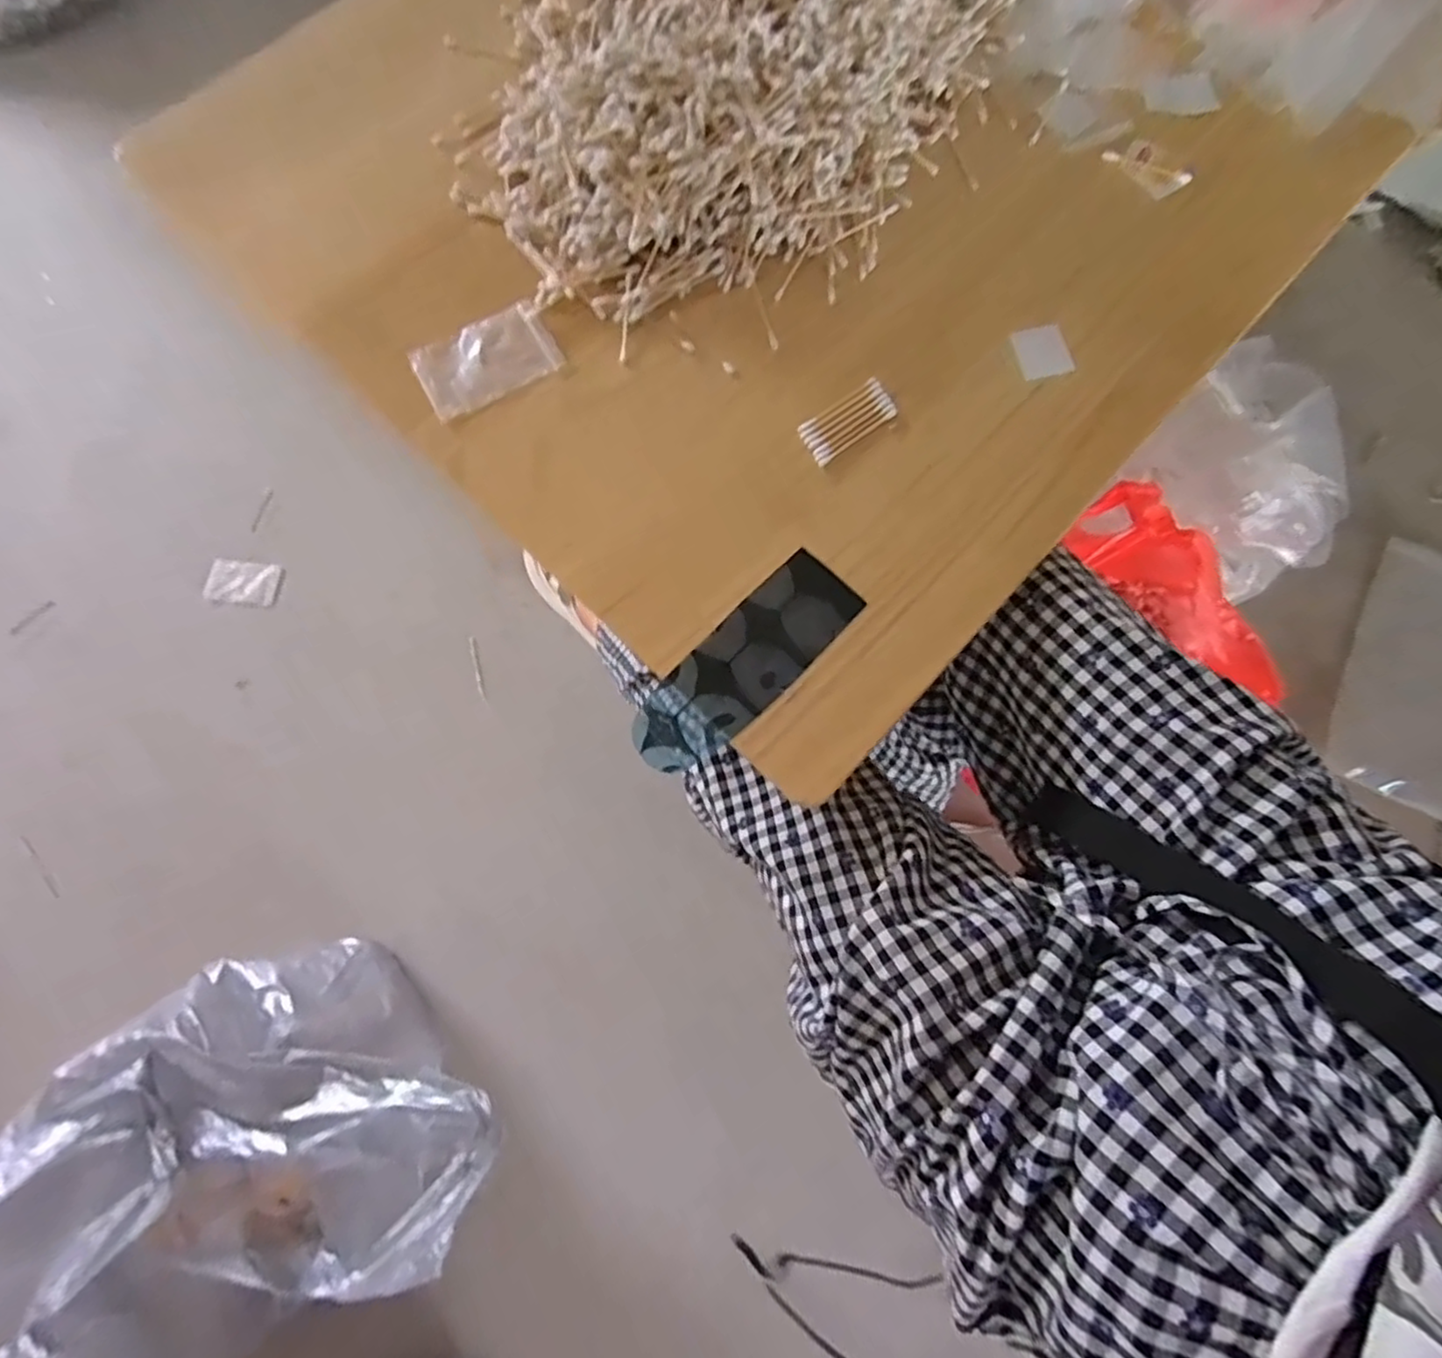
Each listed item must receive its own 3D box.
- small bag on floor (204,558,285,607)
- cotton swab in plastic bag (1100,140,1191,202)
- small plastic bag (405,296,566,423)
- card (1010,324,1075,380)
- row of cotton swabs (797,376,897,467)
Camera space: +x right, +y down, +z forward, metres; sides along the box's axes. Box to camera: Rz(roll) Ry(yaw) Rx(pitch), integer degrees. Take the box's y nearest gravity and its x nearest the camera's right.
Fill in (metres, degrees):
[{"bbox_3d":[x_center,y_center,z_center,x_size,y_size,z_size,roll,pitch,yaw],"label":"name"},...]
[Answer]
[{"bbox_3d":[-0.730,-0.149,1.042,0.109,0.004,0.070,5,76,1],"label":"small bag on floor"},{"bbox_3d":[0.364,-0.437,0.581,0.041,0.010,0.065,-42,79,-12],"label":"cotton swab in plastic bag"},{"bbox_3d":[-0.174,-0.237,0.507,0.100,0.008,0.069,-28,76,-9],"label":"small plastic bag"},{"bbox_3d":[0.243,-0.247,0.515,0.039,0.005,0.047,-11,68,2],"label":"card"},{"bbox_3d":[0.092,-0.187,0.495,0.073,0.012,0.032,-35,78,-11],"label":"row of cotton swabs"}]

